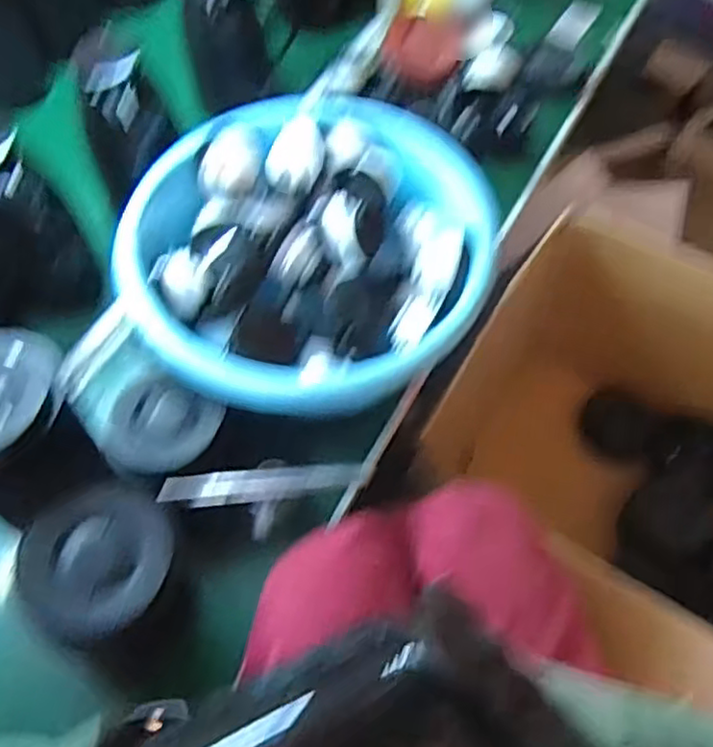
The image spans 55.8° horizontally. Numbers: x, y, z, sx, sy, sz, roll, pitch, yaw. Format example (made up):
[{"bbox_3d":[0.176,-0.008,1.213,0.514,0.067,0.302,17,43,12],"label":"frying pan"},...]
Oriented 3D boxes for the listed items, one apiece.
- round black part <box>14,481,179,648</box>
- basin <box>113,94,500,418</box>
[{"bbox_3d":[-0.204,0.149,0.536,0.115,0.035,0.110,7,56,-11],"label":"round black part"},{"bbox_3d":[-0.056,-0.125,0.717,0.360,0.129,0.314,-28,62,-15],"label":"basin"}]

